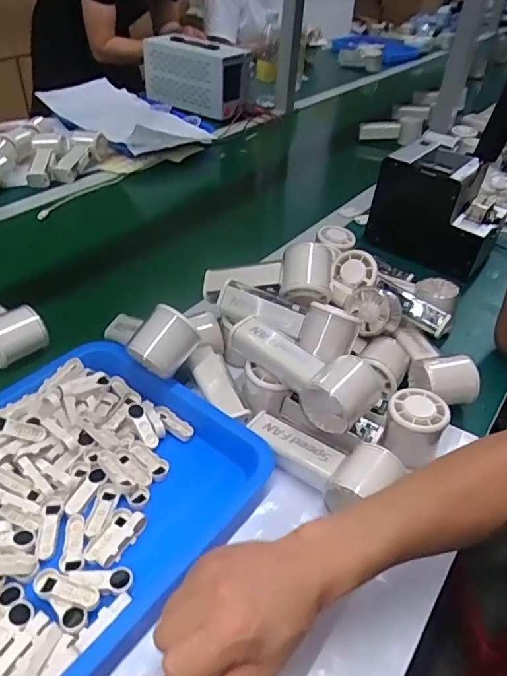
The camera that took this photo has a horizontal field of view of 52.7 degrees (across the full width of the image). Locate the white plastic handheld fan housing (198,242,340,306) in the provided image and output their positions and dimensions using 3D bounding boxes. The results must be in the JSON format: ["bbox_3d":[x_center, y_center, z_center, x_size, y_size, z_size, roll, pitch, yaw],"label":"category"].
[{"bbox_3d":[0.011,-0.068,0.578,0.158,0.057,0.062,-1,36,25],"label":"white plastic handheld fan housing"}]

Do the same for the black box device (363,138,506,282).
[{"bbox_3d":[0.297,-0.204,0.807,0.180,0.140,0.140,31,47,28],"label":"black box device"}]

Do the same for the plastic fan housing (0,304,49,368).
[{"bbox_3d":[-0.311,-0.030,0.610,0.064,0.045,0.149,-29,51,-34],"label":"plastic fan housing"}]

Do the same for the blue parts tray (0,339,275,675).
[{"bbox_3d":[-0.176,0.136,0.432,0.259,0.039,0.325,28,45,25],"label":"blue parts tray"}]

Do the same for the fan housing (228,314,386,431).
[{"bbox_3d":[0.041,0.037,0.498,0.150,0.061,0.057,25,44,22],"label":"fan housing"}]

